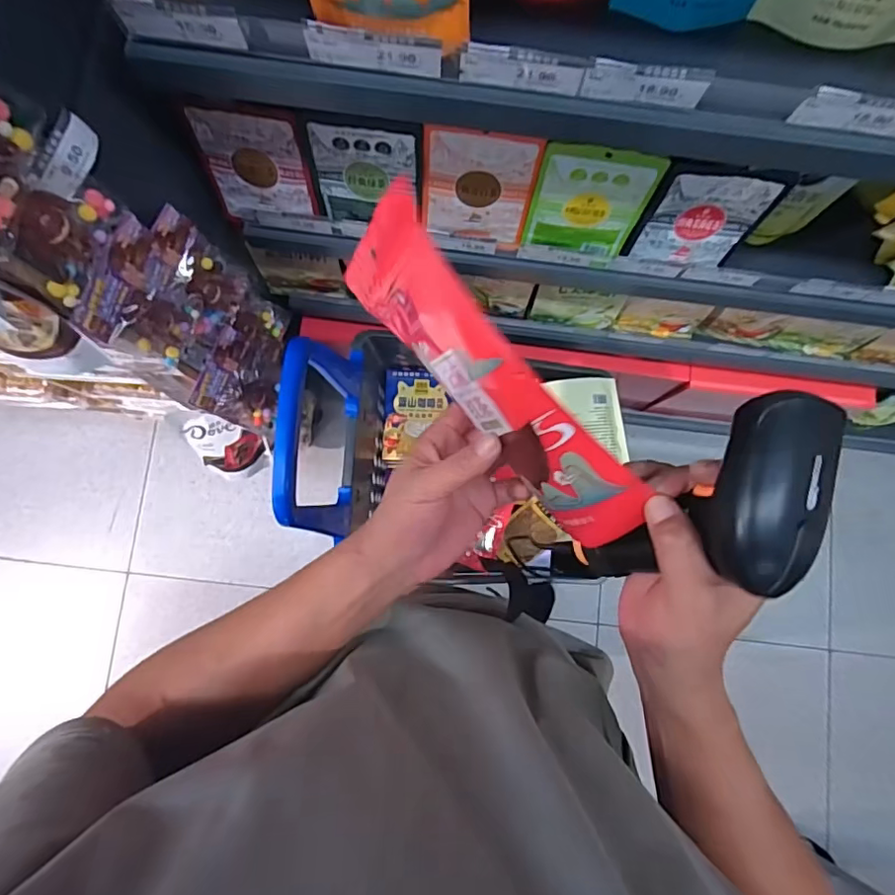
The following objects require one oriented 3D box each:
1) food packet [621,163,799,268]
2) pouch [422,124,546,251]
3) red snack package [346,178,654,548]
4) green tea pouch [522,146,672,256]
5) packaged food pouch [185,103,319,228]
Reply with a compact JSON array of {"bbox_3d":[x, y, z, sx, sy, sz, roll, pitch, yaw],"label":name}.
[{"bbox_3d":[0.304,-0.273,0.662,0.132,0.161,0.036,3,82,-1],"label":"food packet"},{"bbox_3d":[0.037,-0.309,0.668,0.134,0.158,0.038,8,82,0],"label":"pouch"},{"bbox_3d":[0.027,-0.034,0.323,0.033,0.108,0.226,-41,94,-6],"label":"red snack package"},{"bbox_3d":[0.170,-0.290,0.664,0.134,0.158,0.032,8,82,0],"label":"green tea pouch"},{"bbox_3d":[-0.231,-0.335,0.668,0.134,0.163,0.009,8,67,3],"label":"packaged food pouch"}]

